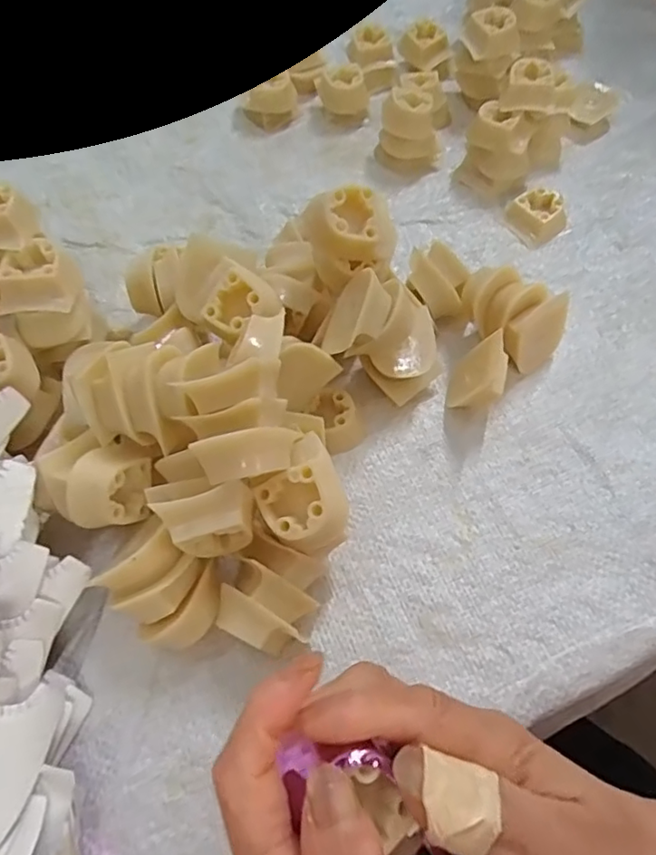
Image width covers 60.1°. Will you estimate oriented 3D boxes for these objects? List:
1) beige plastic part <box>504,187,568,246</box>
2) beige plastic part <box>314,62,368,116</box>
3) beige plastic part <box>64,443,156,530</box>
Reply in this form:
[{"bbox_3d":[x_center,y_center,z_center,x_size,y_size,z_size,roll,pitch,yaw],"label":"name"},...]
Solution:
[{"bbox_3d":[0.150,-0.153,0.406,0.033,0.019,0.037,-28,65,-14],"label":"beige plastic part"},{"bbox_3d":[0.011,-0.271,0.465,0.039,0.034,0.034,-6,62,-2],"label":"beige plastic part"},{"bbox_3d":[-0.103,0.029,0.270,0.029,0.028,0.036,5,63,2],"label":"beige plastic part"}]

